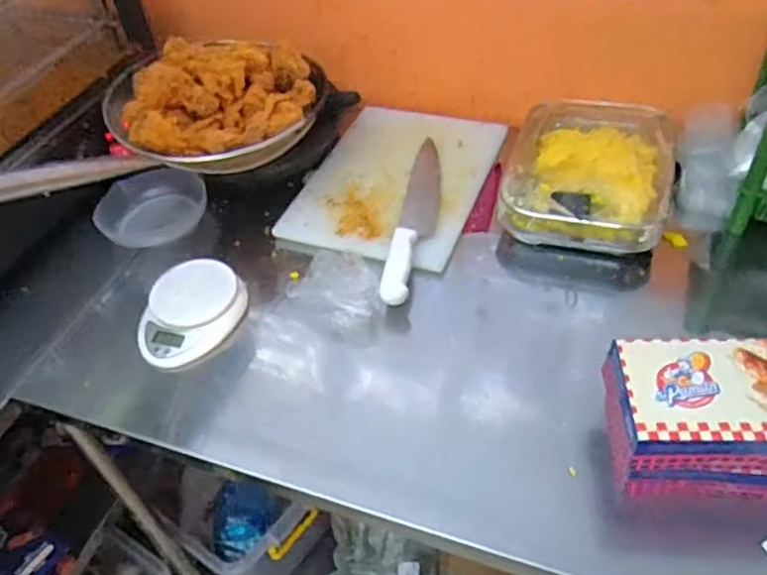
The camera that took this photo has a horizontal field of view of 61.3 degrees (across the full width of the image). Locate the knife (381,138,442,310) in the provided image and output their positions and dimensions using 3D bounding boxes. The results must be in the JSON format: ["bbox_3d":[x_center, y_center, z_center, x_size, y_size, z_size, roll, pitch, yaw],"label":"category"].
[{"bbox_3d":[0.049,-0.107,0.896,0.049,0.027,0.347,5,47,11],"label":"knife"}]

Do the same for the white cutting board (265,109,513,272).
[{"bbox_3d":[0.020,-0.163,0.972,0.255,0.016,0.344,14,49,19],"label":"white cutting board"}]

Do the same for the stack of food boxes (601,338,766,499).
[{"bbox_3d":[0.309,0.121,0.597,0.193,0.108,0.117,-2,46,4],"label":"stack of food boxes"}]

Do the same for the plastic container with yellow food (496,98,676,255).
[{"bbox_3d":[0.293,-0.166,0.921,0.221,0.064,0.295,9,48,15],"label":"plastic container with yellow food"}]

